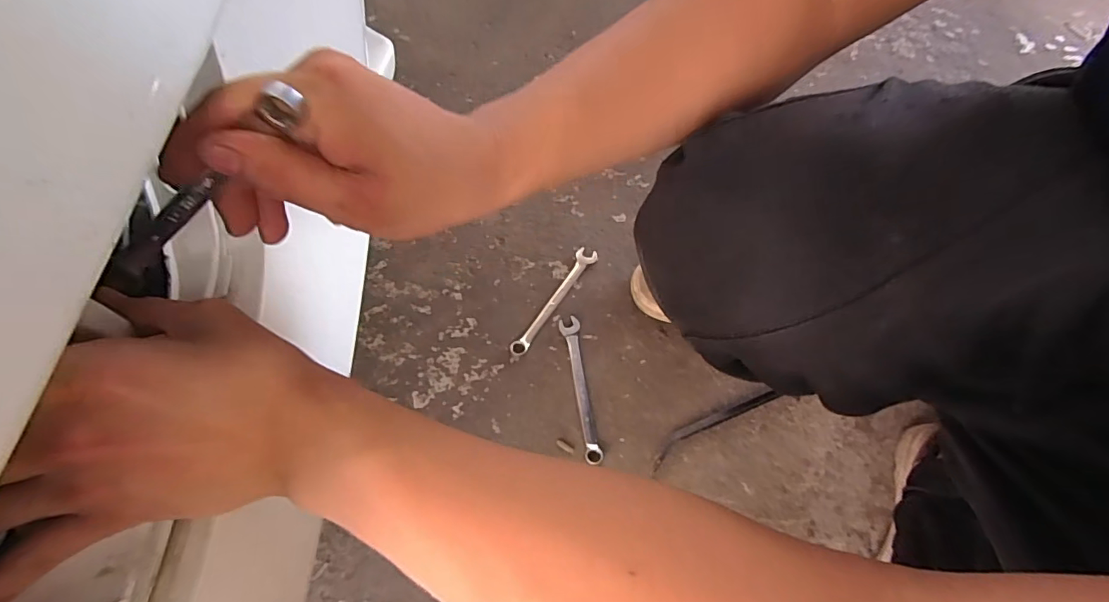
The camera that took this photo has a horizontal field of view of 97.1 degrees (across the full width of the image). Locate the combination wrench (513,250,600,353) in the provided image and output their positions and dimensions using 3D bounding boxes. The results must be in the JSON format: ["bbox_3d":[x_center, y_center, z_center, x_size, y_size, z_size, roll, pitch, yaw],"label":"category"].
[{"bbox_3d":[0.000,-0.003,0.601,0.025,0.009,0.176,31,62,14],"label":"combination wrench"}]

